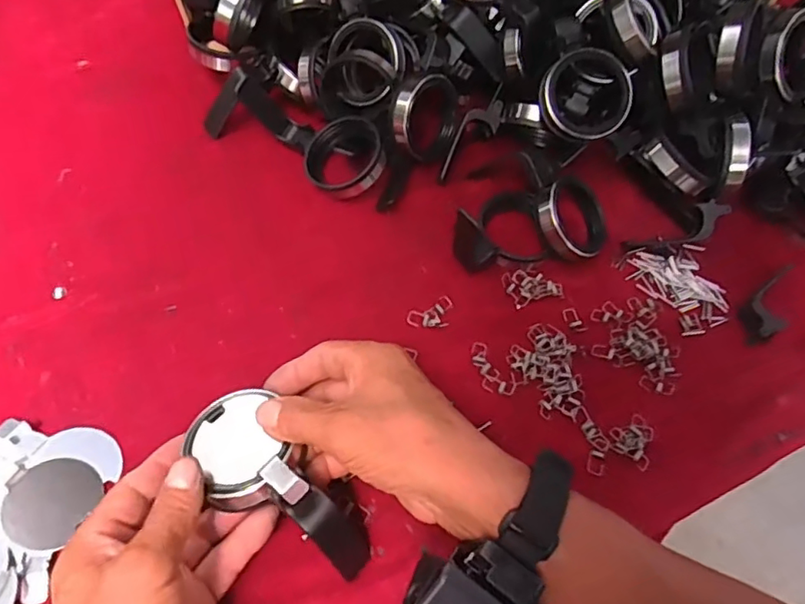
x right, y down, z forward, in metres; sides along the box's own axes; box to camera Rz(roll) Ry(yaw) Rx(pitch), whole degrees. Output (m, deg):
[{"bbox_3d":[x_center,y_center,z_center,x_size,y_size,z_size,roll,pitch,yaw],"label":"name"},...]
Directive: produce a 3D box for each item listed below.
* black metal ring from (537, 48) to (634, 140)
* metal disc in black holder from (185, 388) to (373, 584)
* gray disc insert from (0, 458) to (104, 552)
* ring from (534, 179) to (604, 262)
[{"bbox_3d":[0.145,-0.165,0.455,0.068,0.018,0.069,0,96,3],"label":"black metal ring"},{"bbox_3d":[-0.071,0.110,0.341,0.132,0.065,0.060,40,65,6],"label":"metal disc in black holder"},{"bbox_3d":[-0.222,0.125,0.359,0.048,0.004,0.054,29,56,4],"label":"gray disc insert"},{"bbox_3d":[0.140,-0.067,0.474,0.066,0.020,0.067,11,69,-31],"label":"ring"}]

